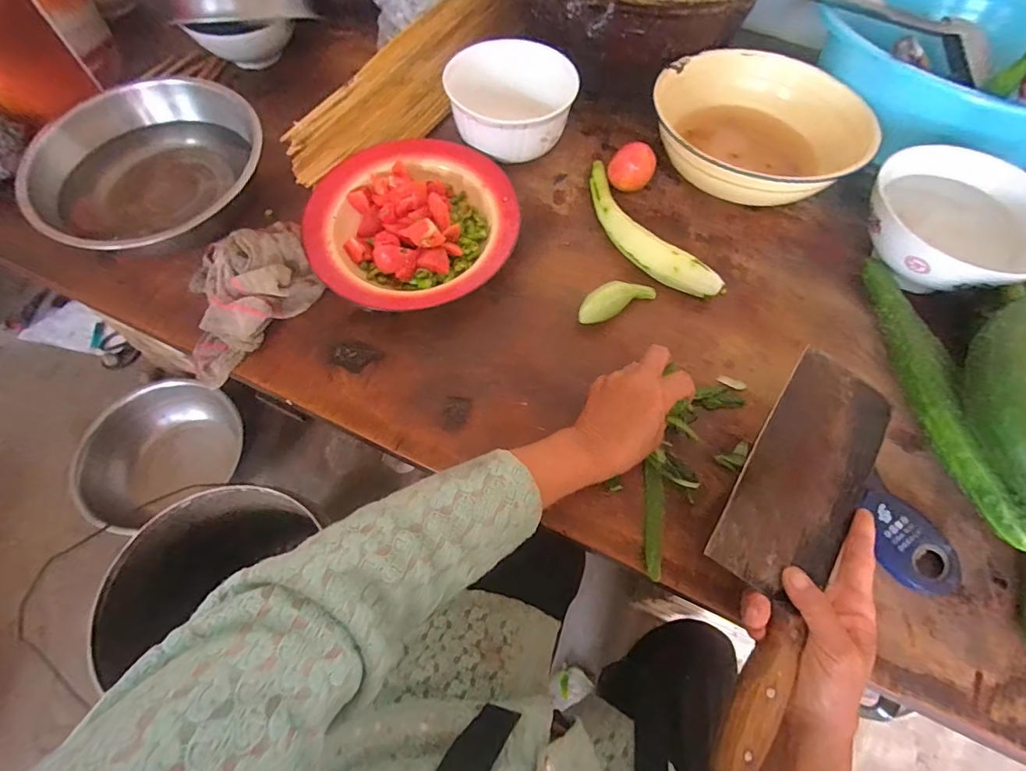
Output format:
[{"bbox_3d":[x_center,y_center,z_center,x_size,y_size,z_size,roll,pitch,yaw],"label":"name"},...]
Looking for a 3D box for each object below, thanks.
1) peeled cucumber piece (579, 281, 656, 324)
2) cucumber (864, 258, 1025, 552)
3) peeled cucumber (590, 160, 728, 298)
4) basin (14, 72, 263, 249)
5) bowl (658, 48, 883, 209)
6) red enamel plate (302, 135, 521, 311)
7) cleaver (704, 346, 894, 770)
[{"bbox_3d":[0.110,-0.093,0.515,0.088,0.025,0.028,-25,66,-13],"label":"peeled cucumber piece"},{"bbox_3d":[0.391,-0.002,0.447,0.039,0.035,0.290,-5,63,-3],"label":"cucumber"},{"bbox_3d":[0.144,-0.174,0.546,0.059,0.033,0.216,-33,68,-16],"label":"peeled cucumber"},{"bbox_3d":[-0.401,-0.238,0.542,0.230,0.088,0.230,0,63,-1],"label":"basin"},{"bbox_3d":[0.310,-0.317,0.602,0.258,0.066,0.205,5,63,1],"label":"bowl"},{"bbox_3d":[-0.111,-0.190,0.553,0.224,0.049,0.218,0,63,-1],"label":"red enamel plate"},{"bbox_3d":[0.207,0.115,0.366,0.099,0.022,0.316,26,69,12],"label":"cleaver"}]

